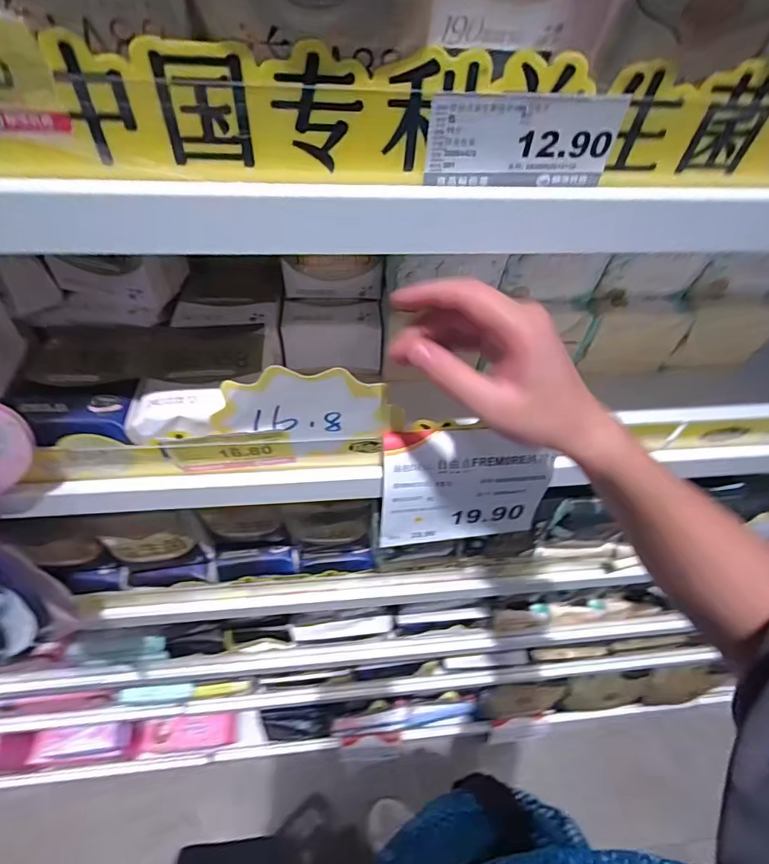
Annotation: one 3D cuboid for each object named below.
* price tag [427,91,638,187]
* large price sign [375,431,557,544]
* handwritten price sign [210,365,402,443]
[{"bbox_3d":[0.064,-0.134,0.216,0.089,0.037,0.004,-3,49,-7],"label":"price tag"},{"bbox_3d":[0.066,0.050,0.395,0.137,0.121,0.017,-3,39,-7],"label":"large price sign"},{"bbox_3d":[-0.052,-0.018,0.330,0.131,0.068,0.006,-3,49,-7],"label":"handwritten price sign"}]

